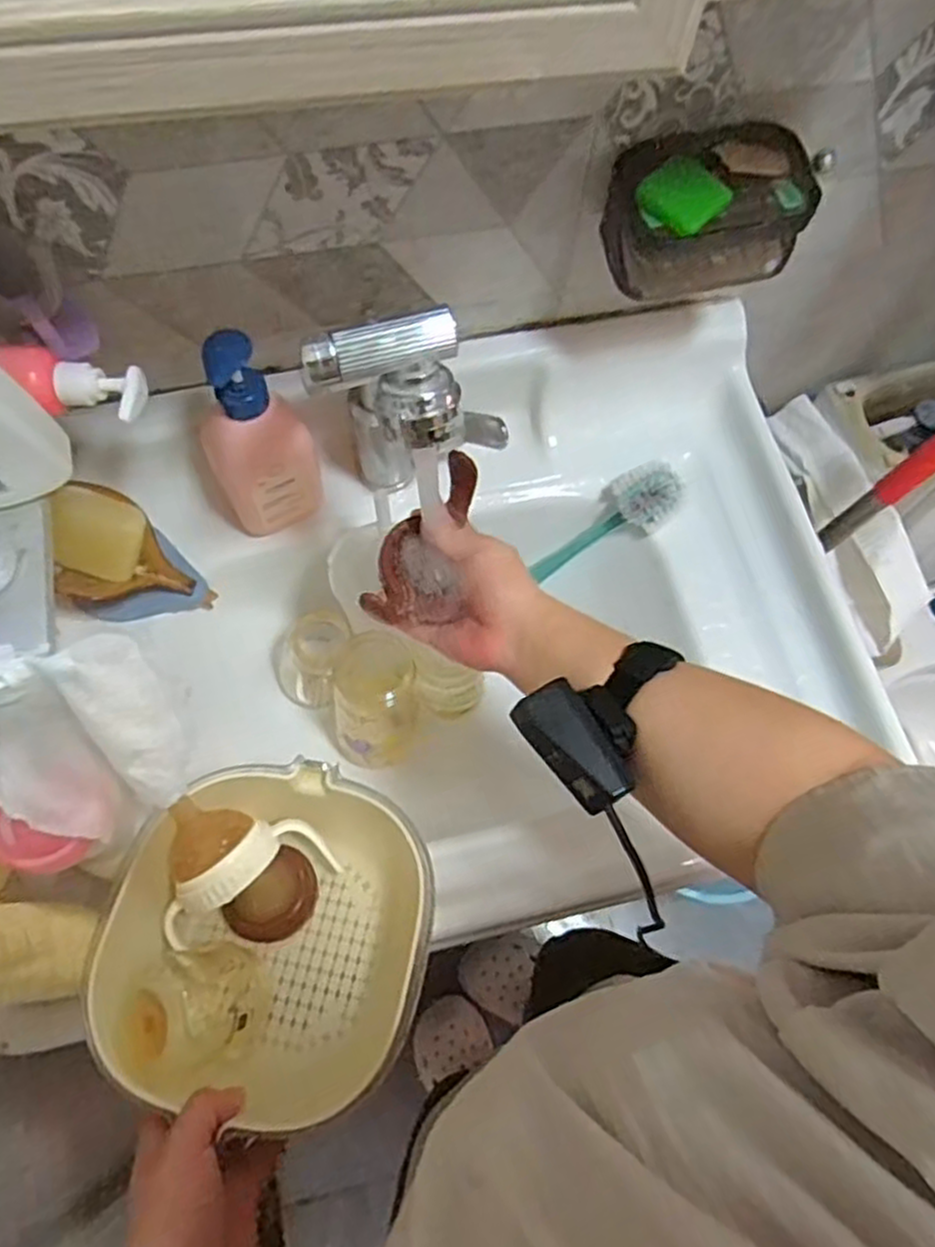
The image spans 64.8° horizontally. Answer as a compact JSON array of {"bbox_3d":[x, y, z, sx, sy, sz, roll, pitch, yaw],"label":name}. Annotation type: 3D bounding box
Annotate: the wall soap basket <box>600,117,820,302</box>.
[{"bbox_3d":[0.165,-0.291,0.529,0.136,0.082,0.077,-11,70,-6],"label":"wall soap basket"}]

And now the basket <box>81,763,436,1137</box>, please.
[{"bbox_3d":[-0.128,0.198,0.478,0.196,0.081,0.202,1,69,-2],"label":"basket"}]

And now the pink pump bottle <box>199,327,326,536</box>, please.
[{"bbox_3d":[-0.164,-0.140,0.570,0.081,0.179,0.058,-25,72,-11],"label":"pink pump bottle"}]

